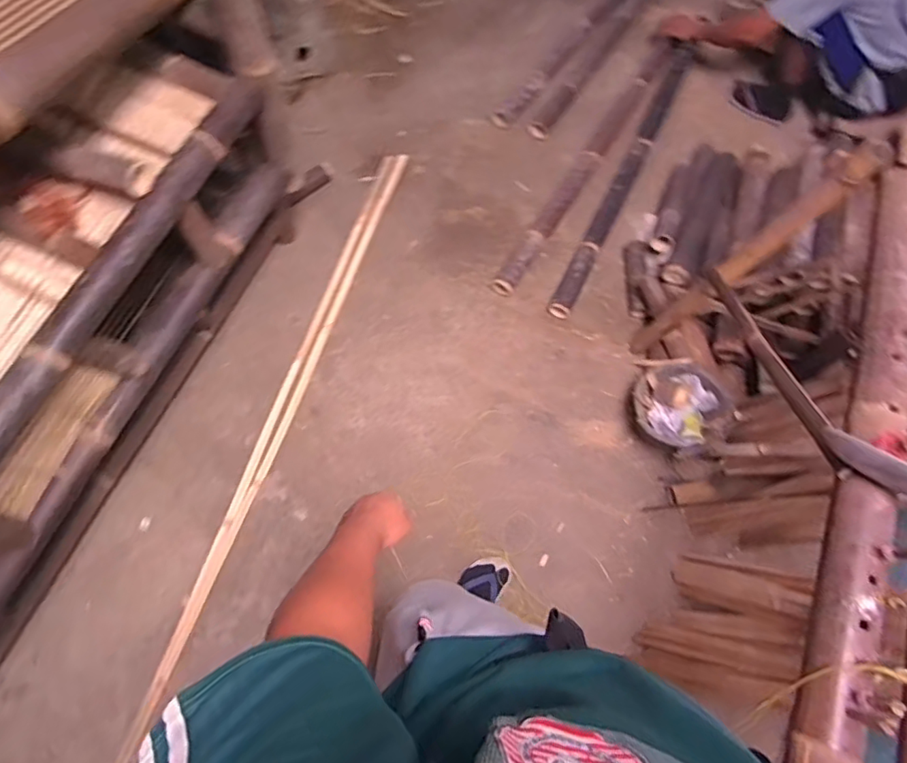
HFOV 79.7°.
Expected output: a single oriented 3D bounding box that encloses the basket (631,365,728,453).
[{"bbox_3d":[0.634,0.076,1.582,0.258,0.214,0.232,-41,78,-15],"label":"basket"}]

